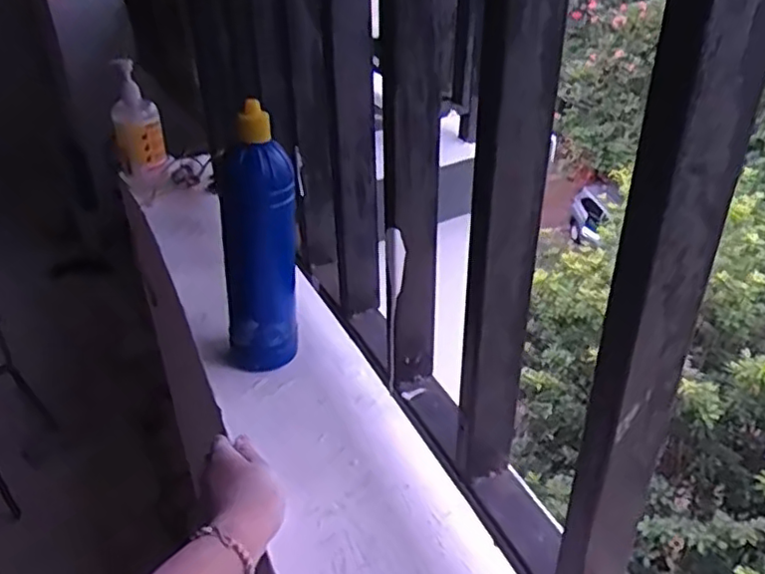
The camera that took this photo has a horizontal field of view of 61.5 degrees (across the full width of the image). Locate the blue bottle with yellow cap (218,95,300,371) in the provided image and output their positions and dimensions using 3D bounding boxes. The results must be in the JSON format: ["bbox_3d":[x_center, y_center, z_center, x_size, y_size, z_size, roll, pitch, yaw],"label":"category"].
[{"bbox_3d":[-0.123,-0.035,0.634,0.076,0.258,0.062,-5,32,-9],"label":"blue bottle with yellow cap"}]

